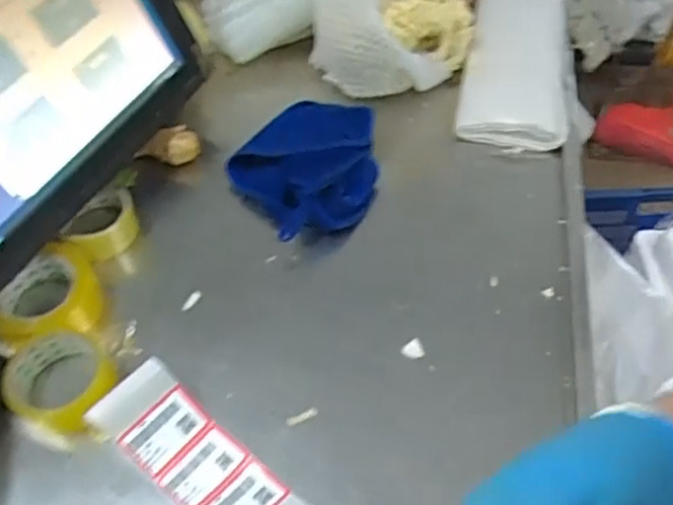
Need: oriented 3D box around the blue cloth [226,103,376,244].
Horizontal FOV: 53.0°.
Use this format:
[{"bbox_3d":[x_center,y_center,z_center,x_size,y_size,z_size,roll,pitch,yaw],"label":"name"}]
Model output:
[{"bbox_3d":[-0.039,-0.102,0.788,0.174,0.052,0.182,-3,53,-2],"label":"blue cloth"}]

